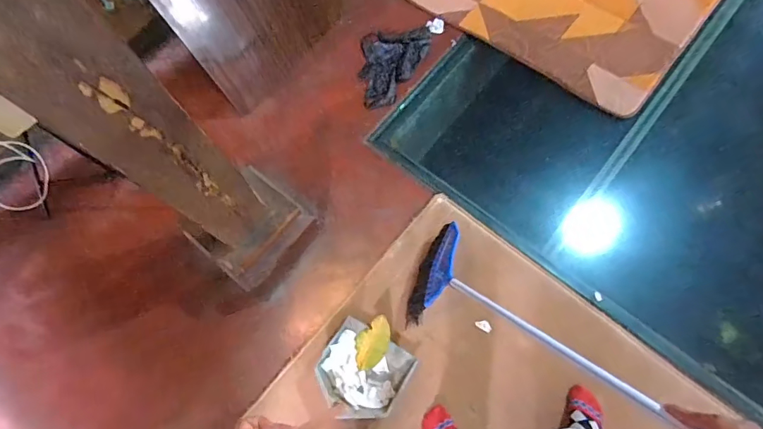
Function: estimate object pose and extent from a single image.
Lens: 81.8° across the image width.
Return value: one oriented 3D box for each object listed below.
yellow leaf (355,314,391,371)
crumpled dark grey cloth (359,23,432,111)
[{"bbox_3d":[-0.027,0.378,1.303,0.092,0.013,0.159,28,74,11],"label":"yellow leaf"},{"bbox_3d":[0.015,-0.573,1.633,0.239,0.047,0.373,28,74,11],"label":"crumpled dark grey cloth"}]

